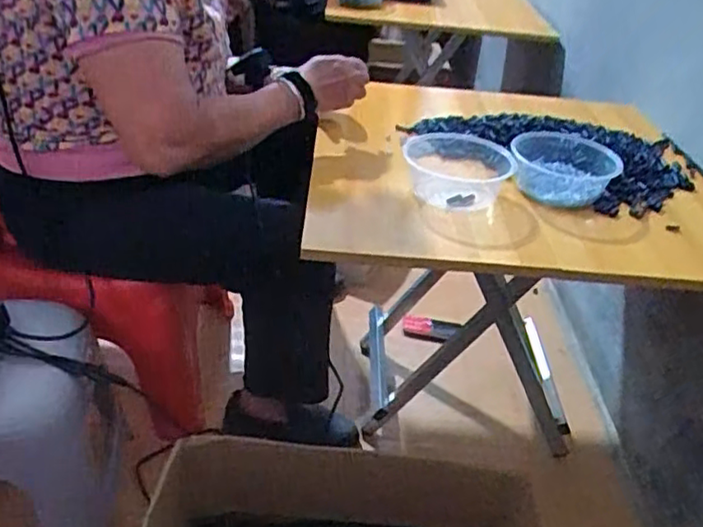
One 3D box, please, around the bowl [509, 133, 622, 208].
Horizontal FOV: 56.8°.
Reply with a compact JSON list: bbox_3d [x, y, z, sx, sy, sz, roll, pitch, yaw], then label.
[{"bbox_3d":[0.294,-0.133,0.899,0.137,0.052,0.134,3,34,-2],"label":"bowl"}]

